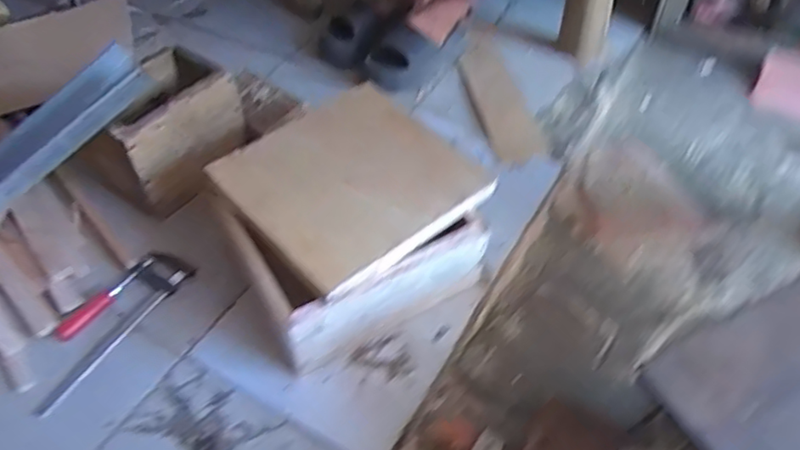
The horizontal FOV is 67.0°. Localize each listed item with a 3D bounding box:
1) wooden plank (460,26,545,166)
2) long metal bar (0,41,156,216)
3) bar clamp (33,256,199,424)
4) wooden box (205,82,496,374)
[{"bbox_3d":[0.181,-0.243,1.125,0.090,0.016,0.341,-9,55,-7],"label":"wooden plank"},{"bbox_3d":[-0.529,-0.066,0.797,0.462,0.062,0.084,-42,58,-2],"label":"long metal bar"},{"bbox_3d":[-0.389,0.127,0.801,0.080,0.024,0.254,25,53,20],"label":"bar clamp"},{"bbox_3d":[-0.060,-0.007,0.819,0.318,0.196,0.259,-25,54,-20],"label":"wooden box"}]

